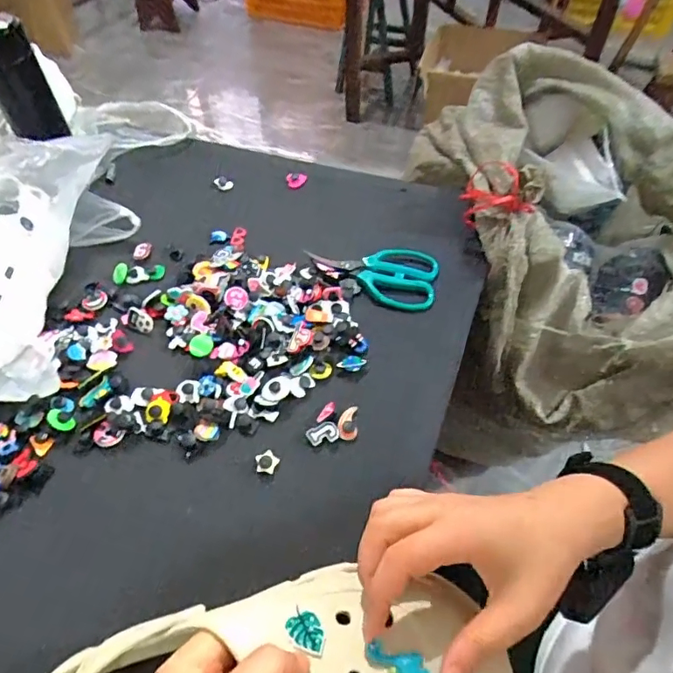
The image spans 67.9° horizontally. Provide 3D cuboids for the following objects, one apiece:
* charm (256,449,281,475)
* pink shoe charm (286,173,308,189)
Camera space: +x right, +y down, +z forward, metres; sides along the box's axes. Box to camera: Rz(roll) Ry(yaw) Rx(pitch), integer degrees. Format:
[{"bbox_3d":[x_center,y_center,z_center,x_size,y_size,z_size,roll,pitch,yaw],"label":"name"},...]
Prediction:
[{"bbox_3d":[-0.059,0.106,0.424,0.019,0.009,0.018,4,51,4],"label":"charm"},{"bbox_3d":[-0.054,-0.208,0.668,0.033,0.022,0.010,9,17,16],"label":"pink shoe charm"}]

